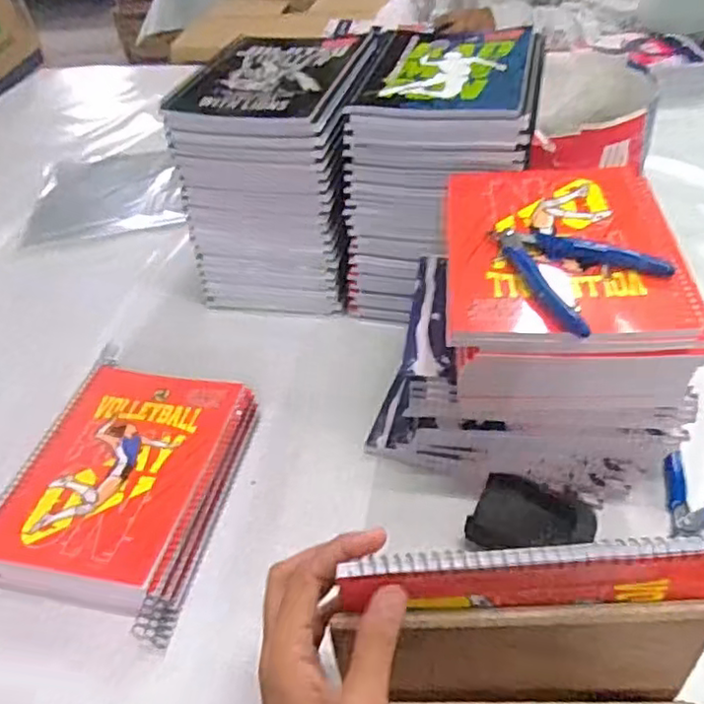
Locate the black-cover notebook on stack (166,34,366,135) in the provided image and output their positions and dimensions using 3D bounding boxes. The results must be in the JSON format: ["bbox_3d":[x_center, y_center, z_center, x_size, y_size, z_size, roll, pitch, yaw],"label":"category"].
[{"bbox_3d":[-0.072,-0.270,0.633,0.159,0.018,0.188,11,46,17],"label":"black-cover notebook on stack"}]

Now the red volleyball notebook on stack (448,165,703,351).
[{"bbox_3d":[0.154,-0.078,0.468,0.163,0.015,0.206,1,44,8],"label":"red volleyball notebook on stack"}]

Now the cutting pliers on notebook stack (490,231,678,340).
[{"bbox_3d":[0.143,-0.061,0.439,0.088,0.010,0.113,-29,48,-21],"label":"cutting pliers on notebook stack"}]

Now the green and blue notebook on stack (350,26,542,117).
[{"bbox_3d":[0.093,-0.264,0.604,0.156,0.020,0.183,6,45,13],"label":"green and blue notebook on stack"}]

